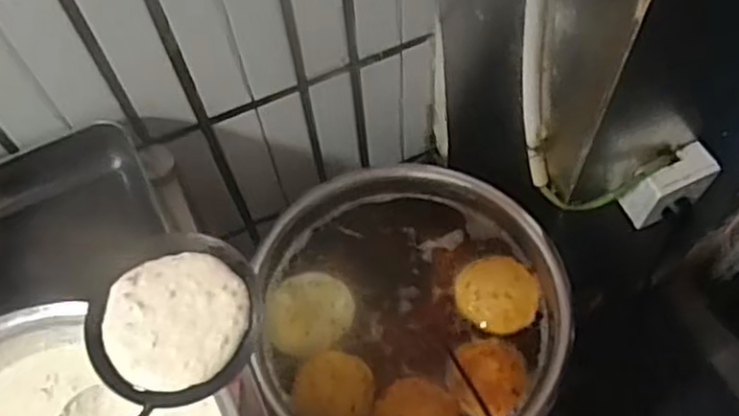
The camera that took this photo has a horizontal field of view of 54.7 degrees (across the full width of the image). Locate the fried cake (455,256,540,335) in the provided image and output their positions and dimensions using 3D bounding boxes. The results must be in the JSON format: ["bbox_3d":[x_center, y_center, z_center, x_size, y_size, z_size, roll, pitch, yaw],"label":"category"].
[{"bbox_3d":[0.142,0.093,0.788,0.086,0.019,0.084,-1,62,2],"label":"fried cake"}]

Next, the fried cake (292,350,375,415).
[{"bbox_3d":[-0.038,0.191,0.738,0.083,0.021,0.079,-1,62,2],"label":"fried cake"}]

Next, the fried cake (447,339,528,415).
[{"bbox_3d":[0.124,0.173,0.740,0.077,0.026,0.084,-1,62,2],"label":"fried cake"}]

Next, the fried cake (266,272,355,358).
[{"bbox_3d":[-0.066,0.115,0.789,0.094,0.013,0.097,-9,62,-2],"label":"fried cake"}]

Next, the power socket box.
[{"bbox_3d":[0.346,-0.024,0.827,0.089,0.082,0.045,-26,64,-11],"label":"power socket box"}]

